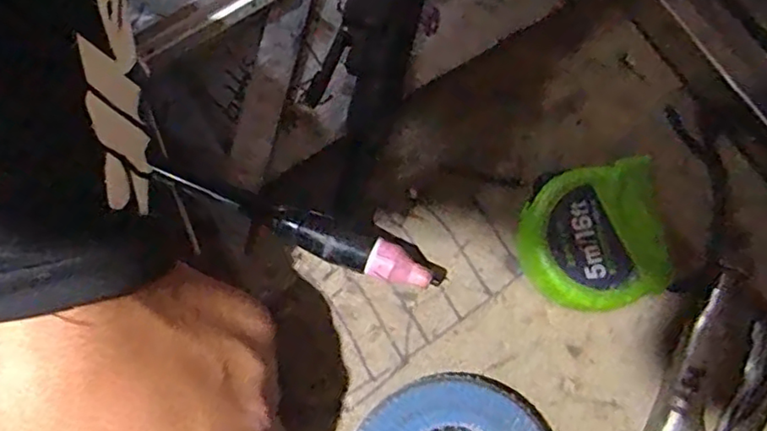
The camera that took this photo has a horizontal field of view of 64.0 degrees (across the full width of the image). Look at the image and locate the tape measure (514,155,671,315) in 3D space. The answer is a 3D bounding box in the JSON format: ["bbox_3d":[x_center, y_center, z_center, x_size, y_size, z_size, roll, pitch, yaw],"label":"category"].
[{"bbox_3d":[0.094,0.012,0.286,0.060,0.036,0.061,-10,78,-2],"label":"tape measure"}]

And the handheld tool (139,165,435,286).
[{"bbox_3d":[-0.044,0.005,0.298,0.138,0.021,0.019,23,79,5],"label":"handheld tool"}]

